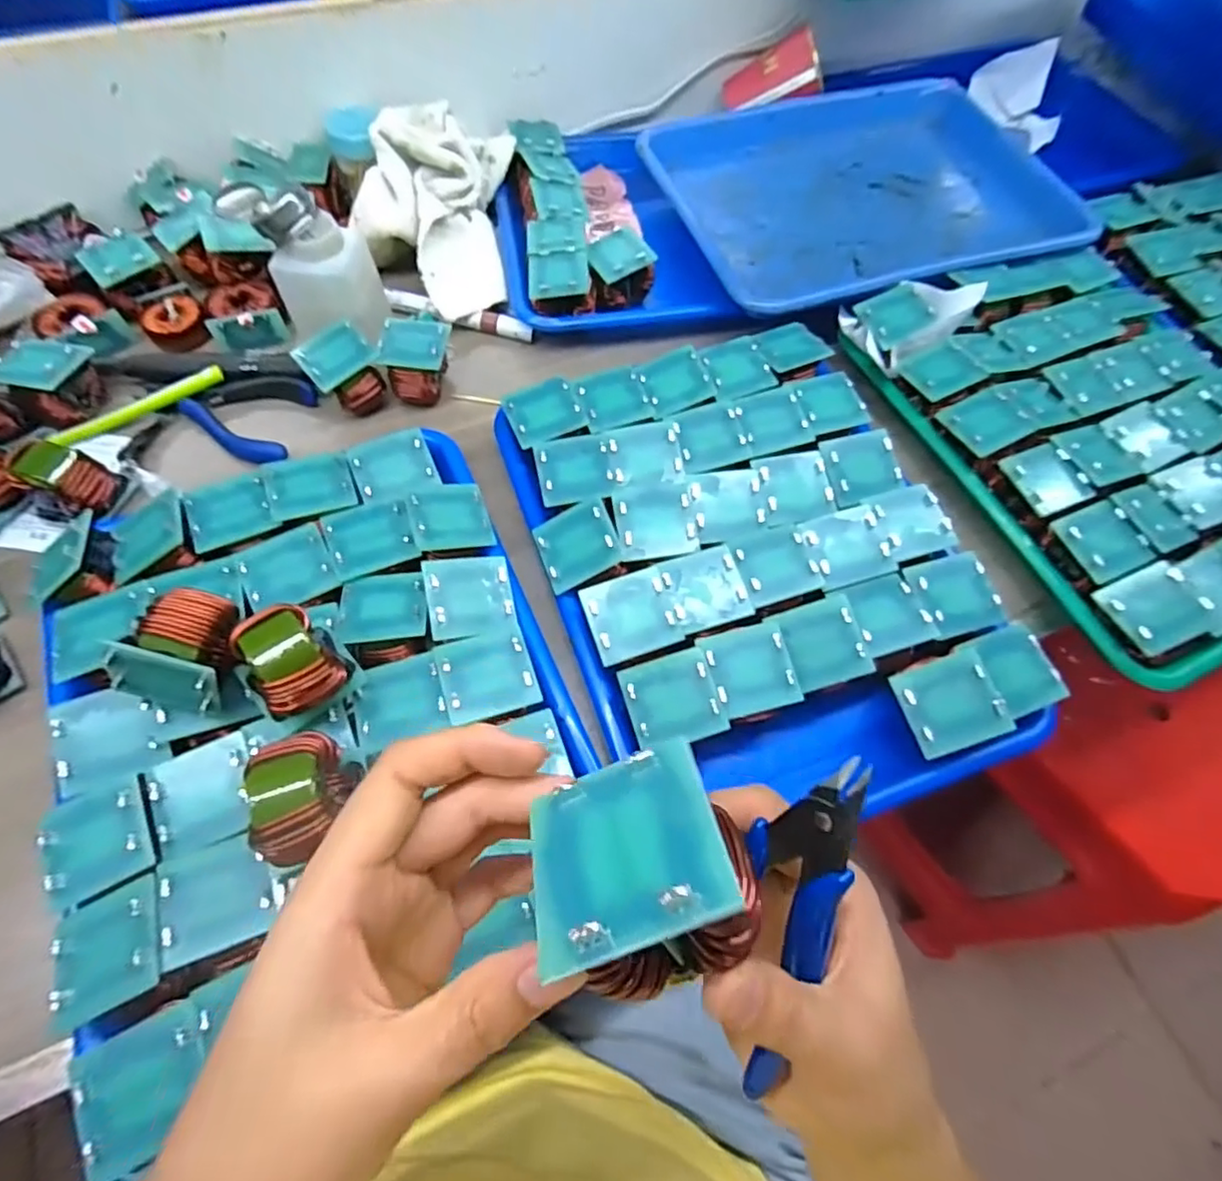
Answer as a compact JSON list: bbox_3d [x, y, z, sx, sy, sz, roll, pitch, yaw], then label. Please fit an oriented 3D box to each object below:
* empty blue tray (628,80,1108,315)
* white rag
[{"bbox_3d":[0.222,-0.347,0.537,0.348,0.034,0.249,-17,66,-11],"label":"empty blue tray"},{"bbox_3d":[-0.140,-0.307,0.488,0.113,0.066,0.175,0,64,-3],"label":"white rag"}]

